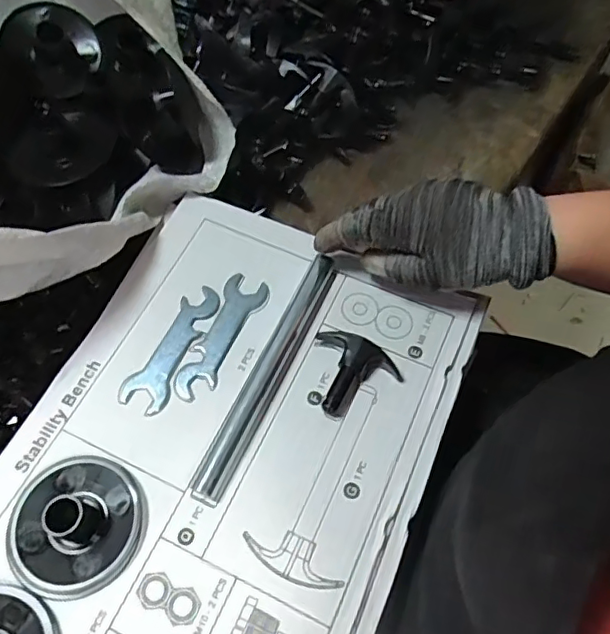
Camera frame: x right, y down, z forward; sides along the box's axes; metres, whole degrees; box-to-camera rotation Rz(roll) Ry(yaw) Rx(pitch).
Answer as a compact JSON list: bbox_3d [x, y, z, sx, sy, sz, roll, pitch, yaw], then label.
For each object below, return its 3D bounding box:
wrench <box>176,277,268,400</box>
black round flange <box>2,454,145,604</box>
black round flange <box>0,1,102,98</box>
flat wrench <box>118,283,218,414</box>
[{"bbox_3d":[-0.055,0.013,0.372,0.028,0.004,0.093,22,65,10],"label":"wrench"},{"bbox_3d":[-0.127,0.111,0.305,0.073,0.027,0.072,0,63,0],"label":"black round flange"},{"bbox_3d":[-0.181,-0.201,0.407,0.065,0.025,0.065,4,80,-25],"label":"black round flange"},{"bbox_3d":[-0.088,0.018,0.370,0.030,0.004,0.092,20,64,10],"label":"flat wrench"}]

